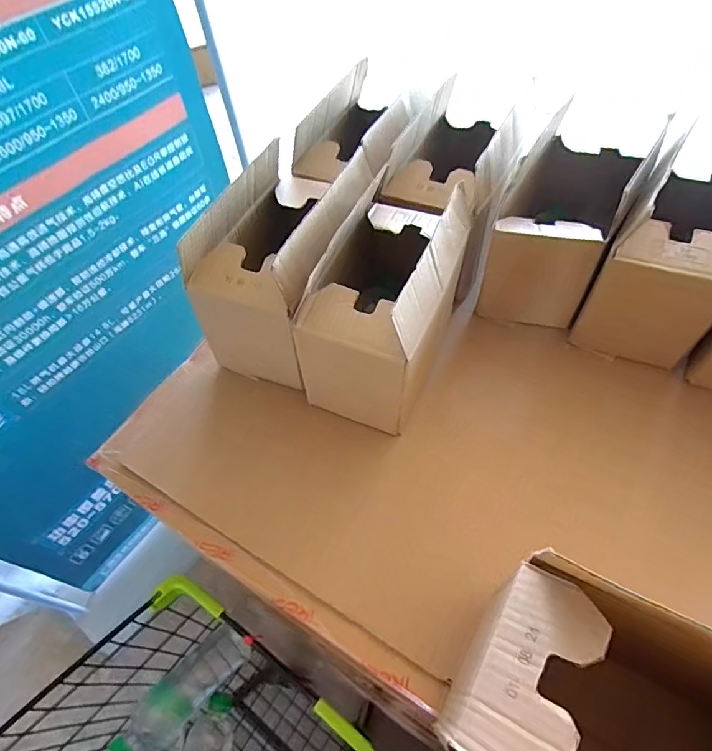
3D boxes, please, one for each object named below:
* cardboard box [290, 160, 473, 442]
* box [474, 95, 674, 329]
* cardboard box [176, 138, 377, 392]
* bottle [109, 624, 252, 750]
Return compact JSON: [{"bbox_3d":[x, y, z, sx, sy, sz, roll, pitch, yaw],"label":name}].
[{"bbox_3d":[0.039,-0.089,0.574,0.135,0.215,0.243,18,59,17],"label":"cardboard box"},{"bbox_3d":[0.285,-0.212,0.645,0.143,0.220,0.242,23,60,19],"label":"box"},{"bbox_3d":[-0.077,-0.134,0.603,0.149,0.218,0.236,22,60,19],"label":"cardboard box"},{"bbox_3d":[-0.242,0.449,0.661,0.068,0.052,0.193,33,51,25],"label":"bottle"}]

